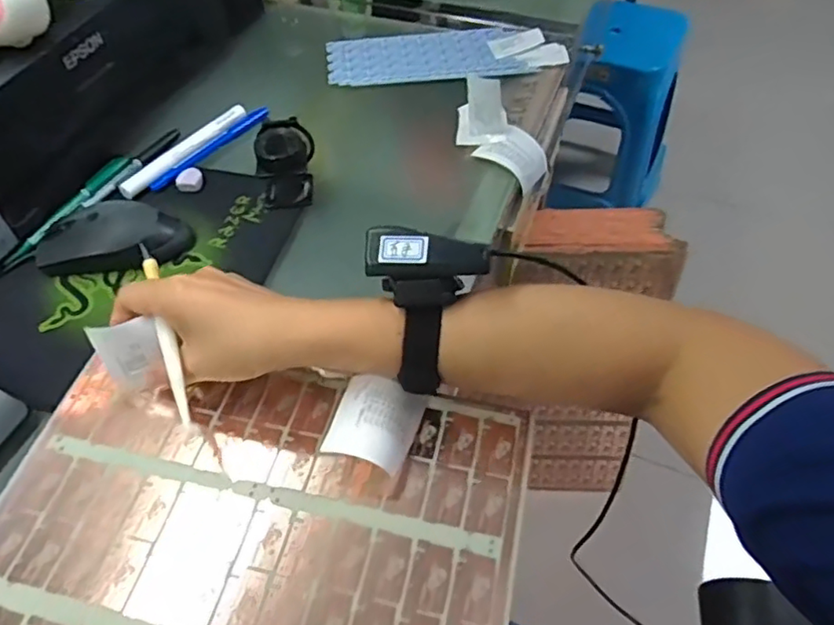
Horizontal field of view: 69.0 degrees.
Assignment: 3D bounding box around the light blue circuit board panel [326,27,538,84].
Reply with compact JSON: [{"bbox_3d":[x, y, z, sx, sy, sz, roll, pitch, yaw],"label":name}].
[{"bbox_3d":[0.010,-0.277,0.654,0.207,0.006,0.092,-8,54,-4],"label":"light blue circuit board panel"}]

